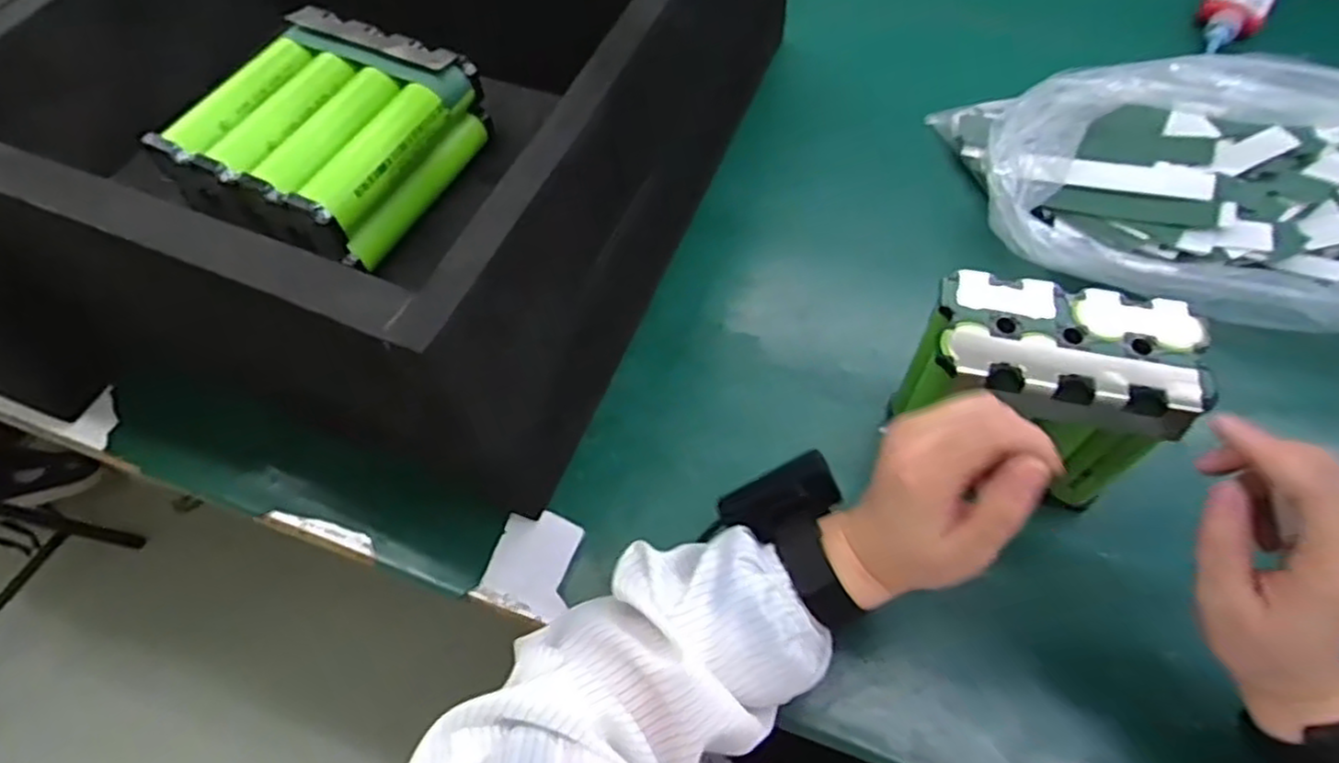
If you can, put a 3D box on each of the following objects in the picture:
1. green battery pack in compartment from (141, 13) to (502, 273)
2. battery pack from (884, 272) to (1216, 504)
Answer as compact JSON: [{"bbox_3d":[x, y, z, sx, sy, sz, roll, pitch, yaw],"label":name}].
[{"bbox_3d":[-0.206,-0.152,0.452,0.160,0.059,0.148,25,65,16],"label":"green battery pack in compartment"},{"bbox_3d":[0.217,0.007,0.445,0.145,0.128,0.079,15,62,11],"label":"battery pack"}]

